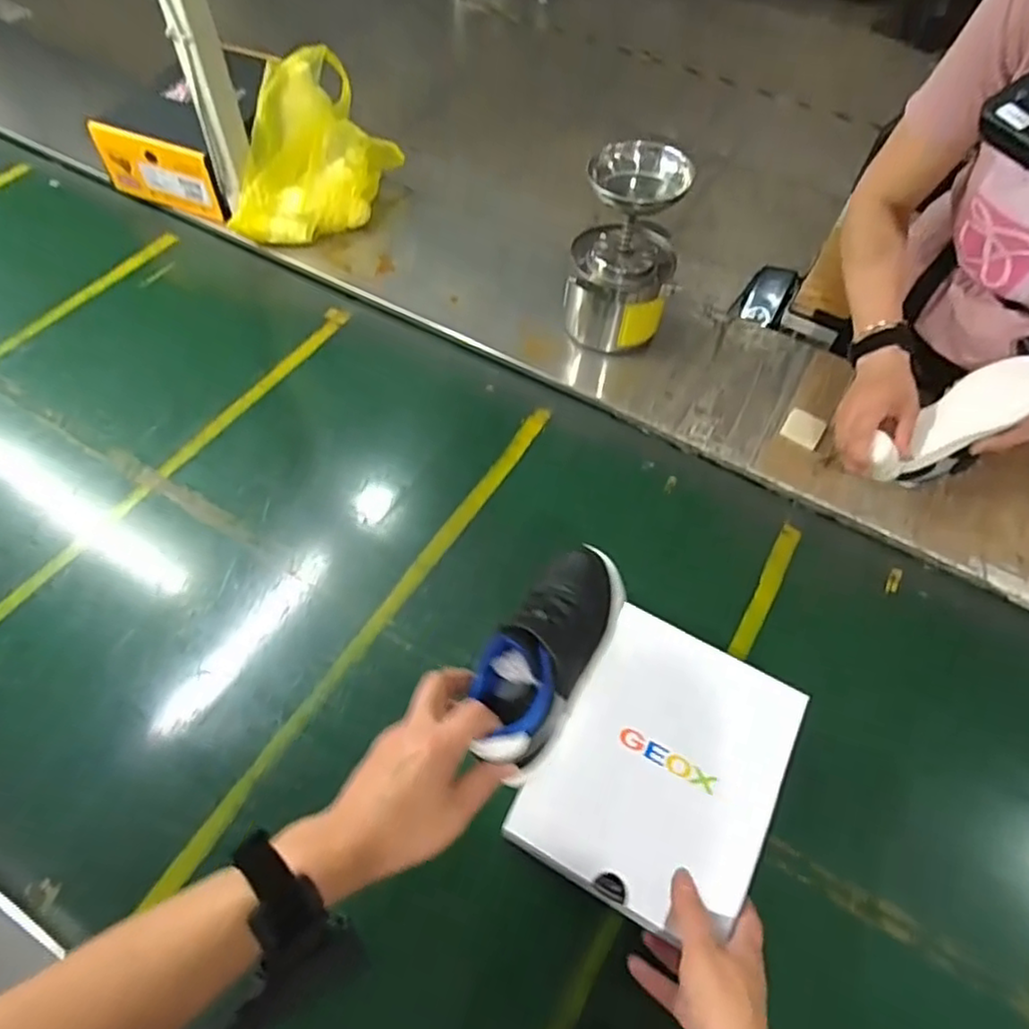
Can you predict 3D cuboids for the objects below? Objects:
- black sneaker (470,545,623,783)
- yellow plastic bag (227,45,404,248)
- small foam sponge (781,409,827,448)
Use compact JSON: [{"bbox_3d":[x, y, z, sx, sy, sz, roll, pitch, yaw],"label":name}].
[{"bbox_3d":[0.027,0.102,0.505,0.070,0.076,0.188,26,54,12],"label":"black sneaker"},{"bbox_3d":[-0.303,-0.559,1.010,0.178,0.153,0.280,17,60,7],"label":"yellow plastic bag"},{"bbox_3d":[0.380,-0.114,0.864,0.048,0.007,0.060,31,63,14],"label":"small foam sponge"}]

